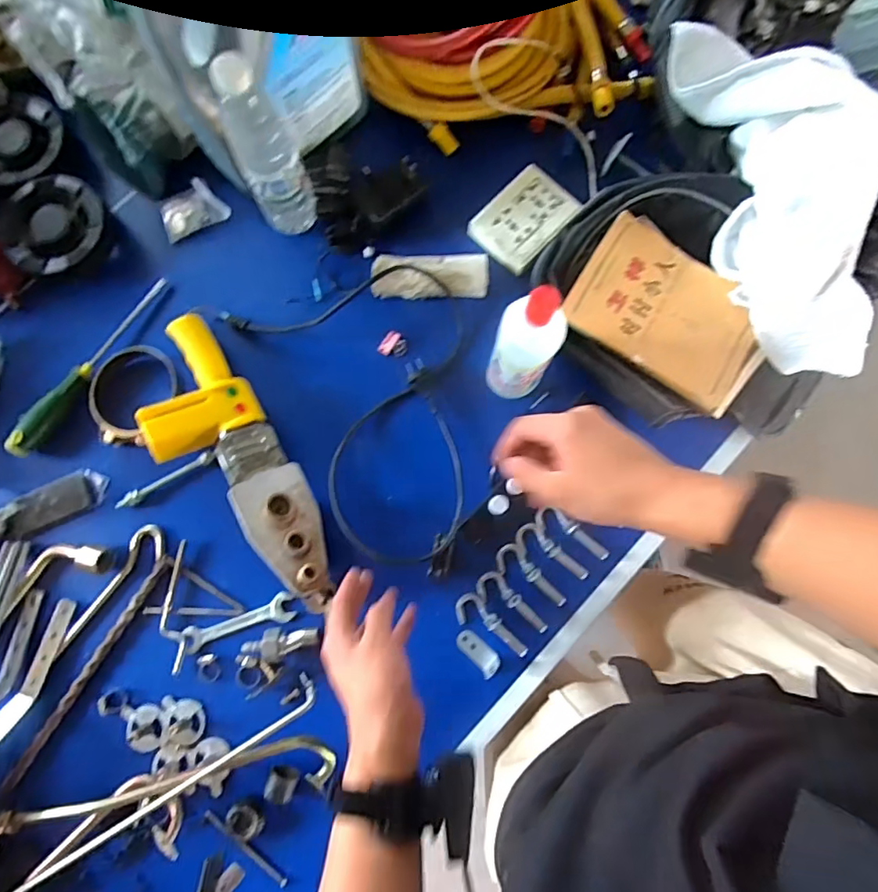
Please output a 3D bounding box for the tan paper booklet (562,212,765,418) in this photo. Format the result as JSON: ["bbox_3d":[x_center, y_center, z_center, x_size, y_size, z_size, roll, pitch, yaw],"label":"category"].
[{"bbox_3d":[0.256,-0.146,0.603,0.209,0.014,0.144,33,82,3],"label":"tan paper booklet"}]

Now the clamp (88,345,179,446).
[{"bbox_3d":[-0.350,-0.061,0.622,0.098,0.029,0.115,36,82,6],"label":"clamp"}]

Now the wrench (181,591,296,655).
[{"bbox_3d":[-0.215,0.192,0.595,0.121,0.012,0.030,-20,80,-4],"label":"wrench"}]

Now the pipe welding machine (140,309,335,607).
[{"bbox_3d":[-0.215,0.015,0.586,0.113,0.078,0.347,-38,82,-6],"label":"pipe welding machine"}]

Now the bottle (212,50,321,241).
[{"bbox_3d":[-0.177,-0.301,0.568,0.063,0.185,0.058,0,80,0],"label":"bottle"}]

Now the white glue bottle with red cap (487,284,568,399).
[{"bbox_3d":[0.083,-0.094,0.535,0.063,0.187,0.051,17,80,3],"label":"white glue bottle with red cap"}]

